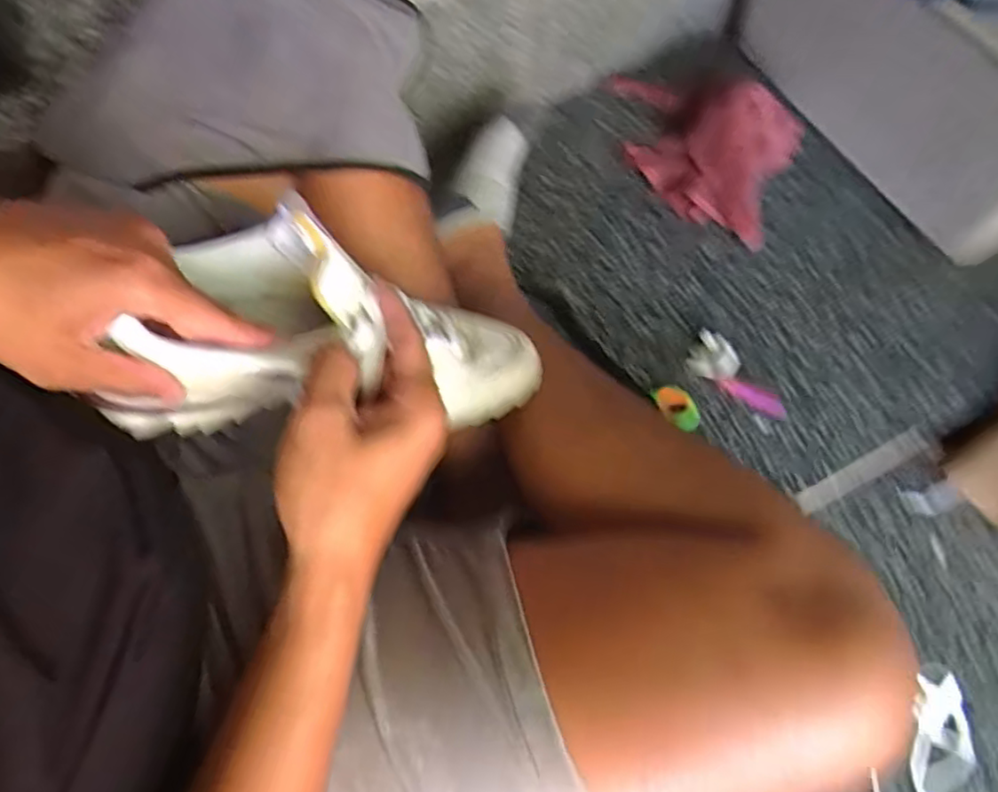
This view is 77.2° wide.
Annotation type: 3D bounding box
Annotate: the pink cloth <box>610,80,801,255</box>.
[{"bbox_3d":[0.208,-0.271,0.627,0.136,0.084,0.230,-25,68,-7],"label":"pink cloth"}]

